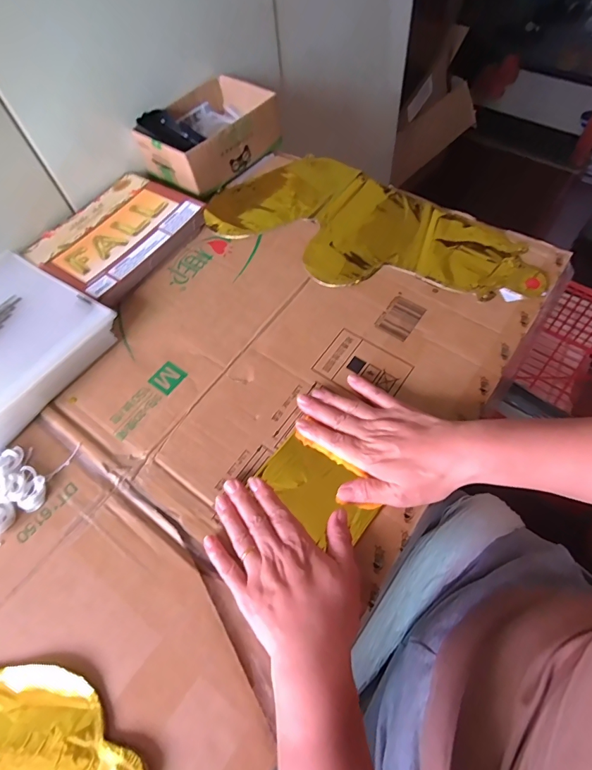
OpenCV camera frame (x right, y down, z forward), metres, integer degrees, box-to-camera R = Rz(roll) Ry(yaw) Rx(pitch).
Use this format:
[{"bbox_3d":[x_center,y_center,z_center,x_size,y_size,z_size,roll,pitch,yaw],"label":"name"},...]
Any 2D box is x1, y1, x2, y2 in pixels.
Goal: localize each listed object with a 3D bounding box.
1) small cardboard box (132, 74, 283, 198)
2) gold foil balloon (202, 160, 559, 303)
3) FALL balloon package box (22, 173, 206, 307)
[{"bbox_3d":[-0.131,-0.381,0.610,0.142,0.061,0.189,39,71,21],"label":"small cardboard box"},{"bbox_3d":[0.086,-0.206,0.526,0.433,0.016,0.188,29,67,17],"label":"gold foil balloon"},{"bbox_3d":[-0.246,-0.211,0.557,0.171,0.024,0.202,32,68,18],"label":"FALL balloon package box"}]

